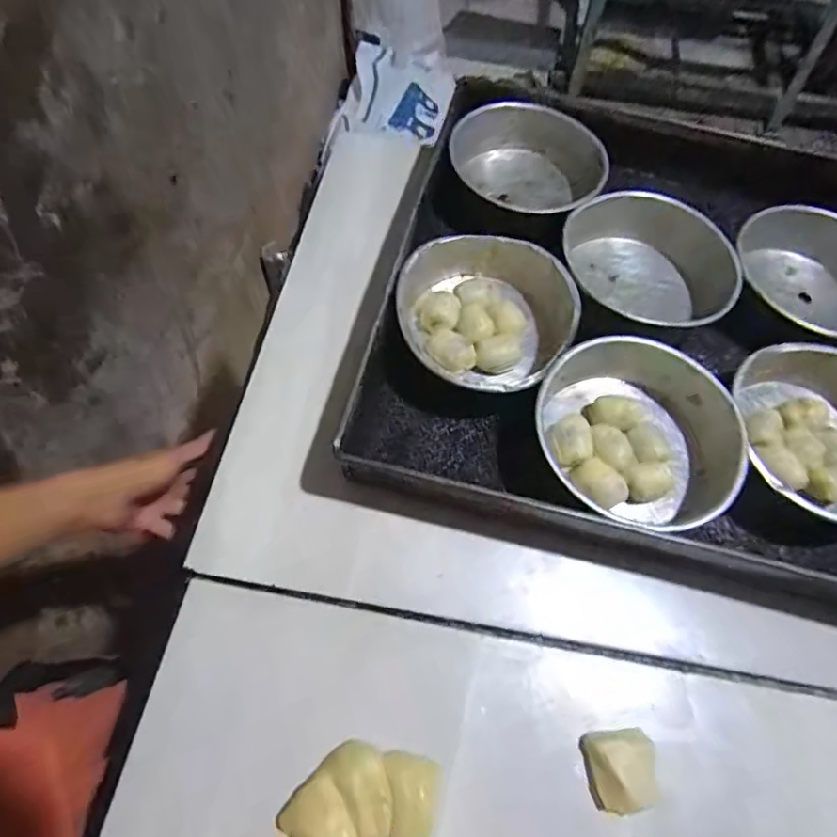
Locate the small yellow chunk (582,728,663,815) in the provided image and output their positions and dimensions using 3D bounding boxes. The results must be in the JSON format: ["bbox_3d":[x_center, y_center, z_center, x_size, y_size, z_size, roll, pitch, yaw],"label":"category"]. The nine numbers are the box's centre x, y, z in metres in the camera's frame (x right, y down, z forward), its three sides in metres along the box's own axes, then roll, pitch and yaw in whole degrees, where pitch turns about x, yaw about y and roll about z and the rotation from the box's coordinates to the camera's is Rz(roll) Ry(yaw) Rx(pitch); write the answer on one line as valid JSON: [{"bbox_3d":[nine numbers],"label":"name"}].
[{"bbox_3d":[0.133,0.227,0.351,0.046,0.019,0.044,-4,63,-4],"label":"small yellow chunk"}]

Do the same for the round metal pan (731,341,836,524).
[{"bbox_3d":[0.324,0.015,0.447,0.144,0.051,0.155,-5,63,-5],"label":"round metal pan"}]

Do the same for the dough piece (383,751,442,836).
[{"bbox_3d":[-0.003,0.234,0.332,0.034,0.024,0.052,0,63,-2],"label":"dough piece"}]

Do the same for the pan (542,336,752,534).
[{"bbox_3d":[0.172,0.009,0.437,0.155,0.049,0.144,31,66,13],"label":"pan"}]

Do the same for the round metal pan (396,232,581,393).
[{"bbox_3d":[0.057,-0.085,0.468,0.144,0.057,0.153,1,63,-2],"label":"round metal pan"}]

